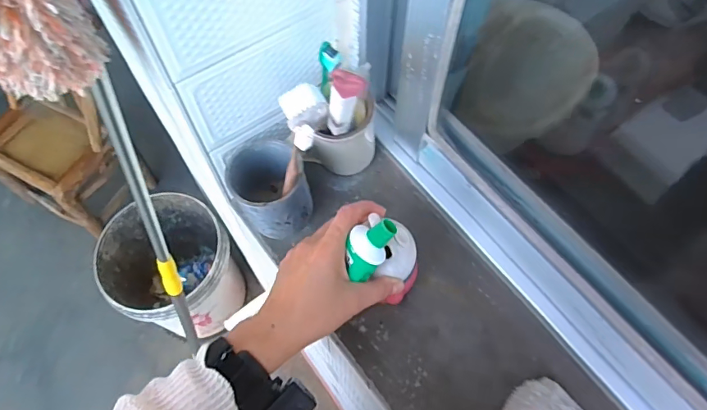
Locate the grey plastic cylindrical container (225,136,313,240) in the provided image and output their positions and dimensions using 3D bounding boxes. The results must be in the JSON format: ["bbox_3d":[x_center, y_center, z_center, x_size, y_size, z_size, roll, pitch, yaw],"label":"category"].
[{"bbox_3d":[-0.089,-0.017,0.507,0.078,0.088,0.083,0,62,0],"label":"grey plastic cylindrical container"}]

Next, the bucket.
[{"bbox_3d":[-0.461,0.181,1.239,0.295,0.329,0.332,-34,67,-17],"label":"bucket"}]

